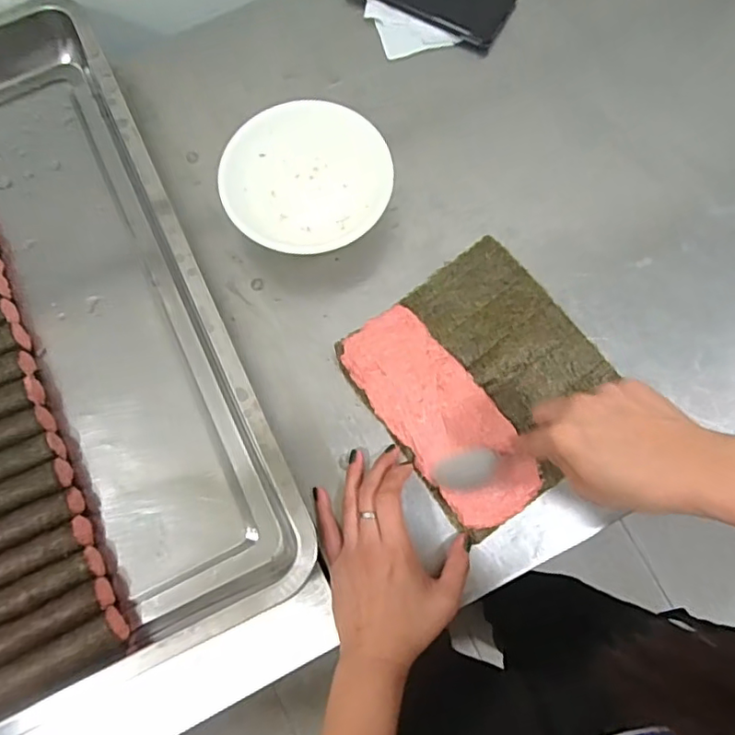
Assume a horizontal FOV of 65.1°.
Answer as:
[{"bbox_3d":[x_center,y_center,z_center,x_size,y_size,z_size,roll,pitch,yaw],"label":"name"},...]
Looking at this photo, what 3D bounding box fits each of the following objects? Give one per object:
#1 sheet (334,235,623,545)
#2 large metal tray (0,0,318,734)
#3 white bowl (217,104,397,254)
[{"bbox_3d":[0.098,0.008,0.481,0.183,0.011,0.194,-37,77,-8],"label":"sheet"},{"bbox_3d":[-0.325,-0.032,0.486,0.376,0.053,0.607,-25,76,-5],"label":"large metal tray"},{"bbox_3d":[-0.054,-0.164,0.511,0.139,0.049,0.133,0,75,1],"label":"white bowl"}]

